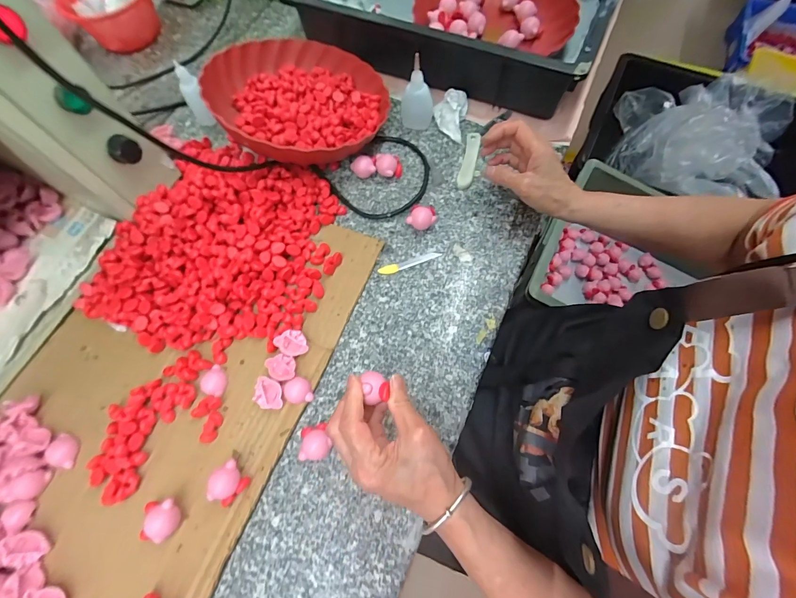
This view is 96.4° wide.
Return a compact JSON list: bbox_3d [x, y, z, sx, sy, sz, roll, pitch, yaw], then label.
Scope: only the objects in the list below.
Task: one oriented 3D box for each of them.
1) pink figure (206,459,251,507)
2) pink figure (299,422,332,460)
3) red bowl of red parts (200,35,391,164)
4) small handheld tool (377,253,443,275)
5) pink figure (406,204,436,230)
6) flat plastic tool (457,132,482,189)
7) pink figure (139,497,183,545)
[{"bbox_3d":[-0.166,0.181,0.351,0.030,0.025,0.035,36,74,15],"label":"pink figure"},{"bbox_3d":[-0.086,0.148,0.370,0.033,0.029,0.033,0,70,-1],"label":"pink figure"},{"bbox_3d":[-0.141,-0.278,0.501,0.237,0.091,0.237,-1,69,2],"label":"red bowl of red parts"},{"bbox_3d":[0.015,-0.046,0.456,0.081,0.004,0.011,-17,69,-4],"label":"small handheld tool"},{"bbox_3d":[0.031,-0.111,0.466,0.037,0.027,0.038,2,69,3],"label":"pink figure"},{"bbox_3d":[0.102,-0.199,0.509,0.020,0.013,0.099,12,70,7],"label":"flat plastic tool"},{"bbox_3d":[-0.225,0.211,0.341,0.033,0.026,0.034,-1,69,2],"label":"pink figure"}]

